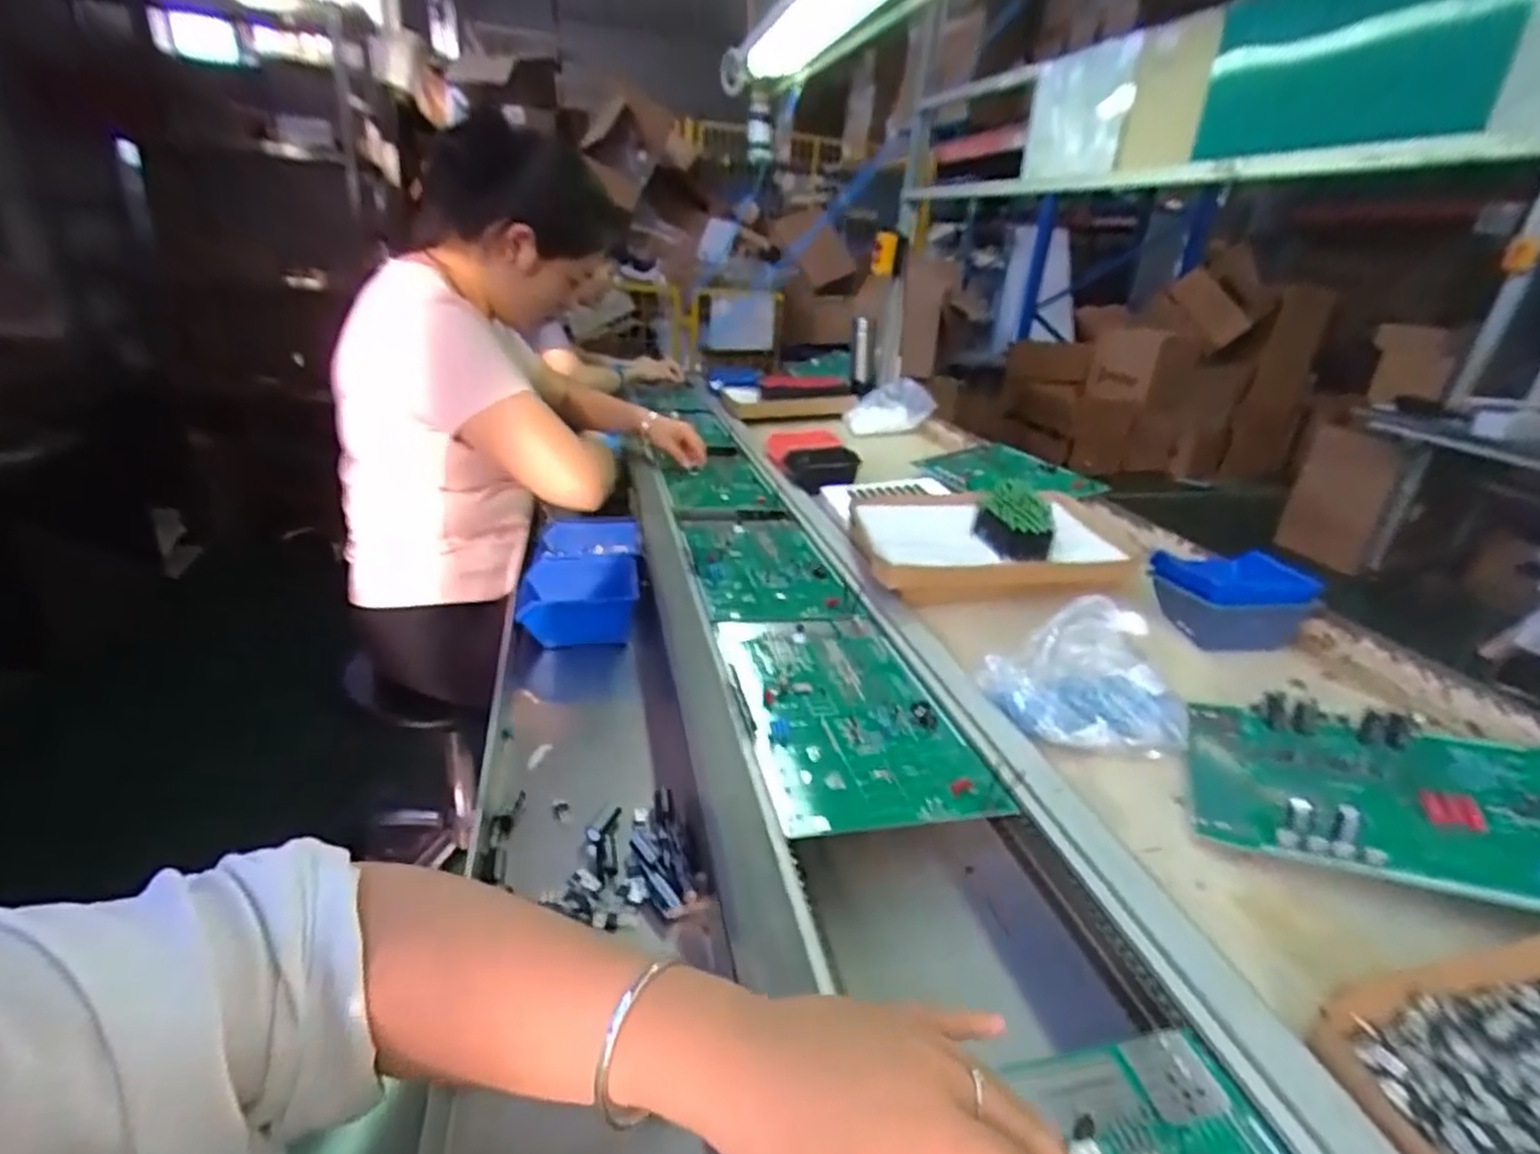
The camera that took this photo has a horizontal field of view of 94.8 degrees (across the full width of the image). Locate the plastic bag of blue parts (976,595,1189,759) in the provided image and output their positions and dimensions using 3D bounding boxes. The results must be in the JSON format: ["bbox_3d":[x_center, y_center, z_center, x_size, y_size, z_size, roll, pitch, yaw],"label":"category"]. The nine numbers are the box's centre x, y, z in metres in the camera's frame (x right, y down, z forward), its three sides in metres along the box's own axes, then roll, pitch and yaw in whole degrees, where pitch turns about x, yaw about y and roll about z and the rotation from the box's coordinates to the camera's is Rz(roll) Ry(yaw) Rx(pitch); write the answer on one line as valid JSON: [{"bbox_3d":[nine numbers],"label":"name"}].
[{"bbox_3d":[0.285,0.088,0.624,0.151,0.089,0.112,1,23,-13],"label":"plastic bag of blue parts"}]

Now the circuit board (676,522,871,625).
[{"bbox_3d":[-0.018,-0.029,0.936,0.170,0.020,0.328,0,23,-14],"label":"circuit board"}]

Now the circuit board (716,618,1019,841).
[{"bbox_3d":[0.060,0.111,0.650,0.178,0.017,0.318,1,23,-13],"label":"circuit board"}]

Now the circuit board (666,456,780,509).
[{"bbox_3d":[-0.108,-0.179,1.297,0.163,0.030,0.345,-8,25,-11],"label":"circuit board"}]

